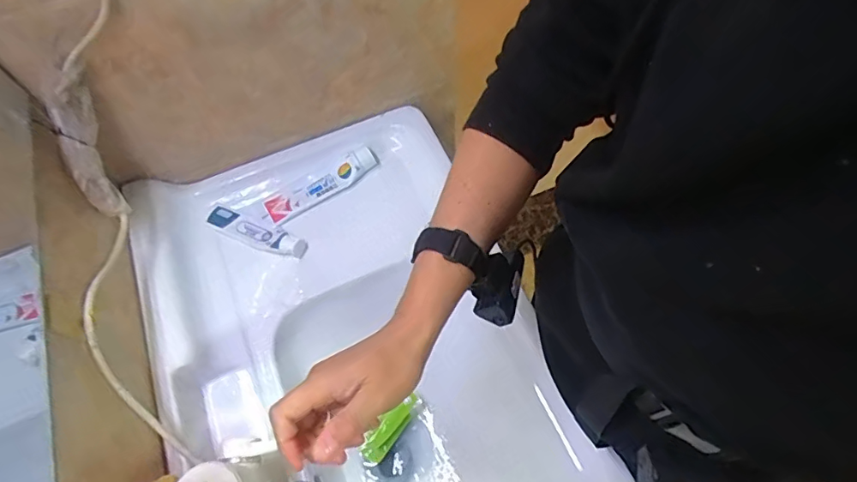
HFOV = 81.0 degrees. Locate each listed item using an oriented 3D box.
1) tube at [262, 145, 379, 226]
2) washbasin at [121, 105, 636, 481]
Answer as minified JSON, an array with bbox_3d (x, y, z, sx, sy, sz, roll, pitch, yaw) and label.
[{"bbox_3d":[-0.168,-0.091,0.790,0.187,0.024,0.048,-30,64,-12],"label":"tube"},{"bbox_3d":[-0.066,0.207,0.691,0.449,0.212,0.804,-23,63,-9],"label":"washbasin"}]

